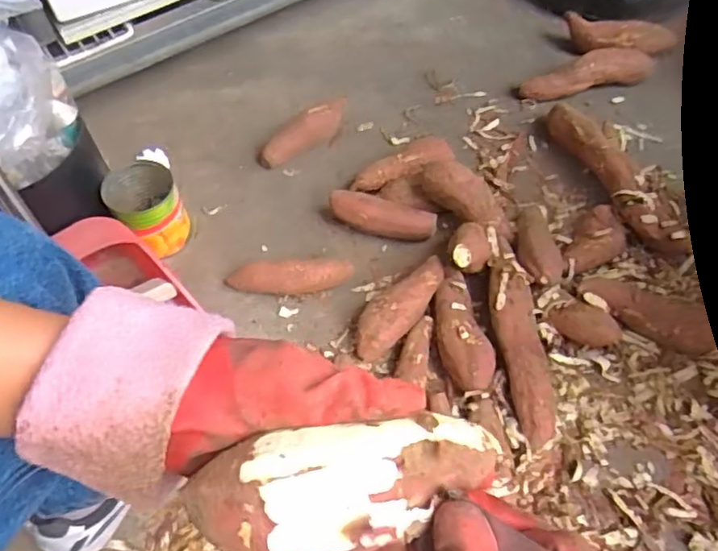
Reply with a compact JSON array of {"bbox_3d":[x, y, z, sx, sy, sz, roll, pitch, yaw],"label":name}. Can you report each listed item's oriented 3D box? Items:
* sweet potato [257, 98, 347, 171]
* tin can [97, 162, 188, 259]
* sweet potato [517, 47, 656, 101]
[{"bbox_3d":[-0.096,-0.245,1.026,0.175,0.046,0.047,-35,65,-1],"label":"sweet potato"},{"bbox_3d":[-0.314,-0.091,0.915,0.101,0.116,0.131,-24,63,-11],"label":"tin can"},{"bbox_3d":[0.414,-0.366,1.102,0.251,0.054,0.066,-15,62,-7],"label":"sweet potato"}]

